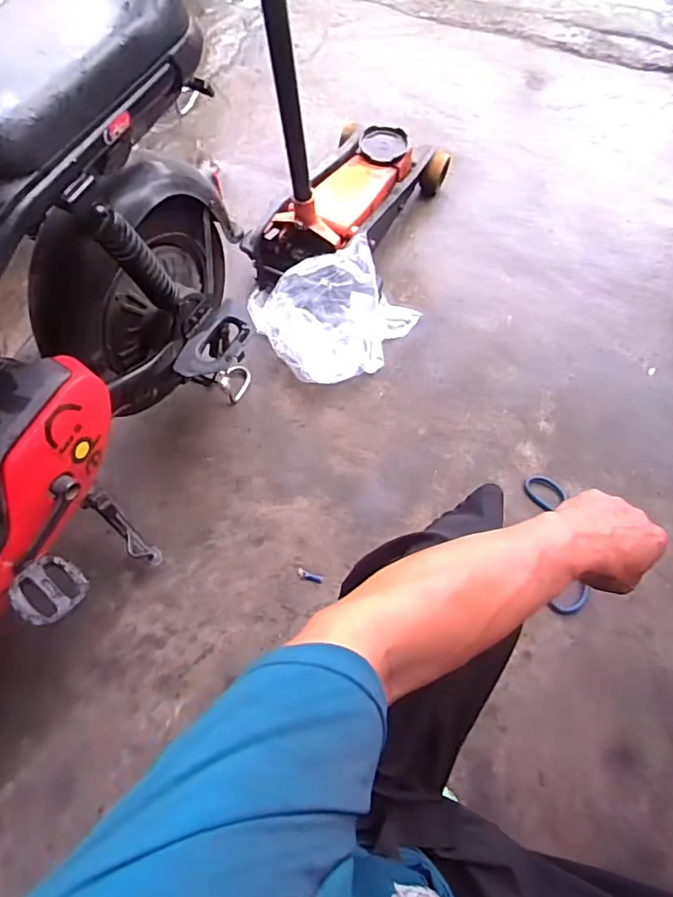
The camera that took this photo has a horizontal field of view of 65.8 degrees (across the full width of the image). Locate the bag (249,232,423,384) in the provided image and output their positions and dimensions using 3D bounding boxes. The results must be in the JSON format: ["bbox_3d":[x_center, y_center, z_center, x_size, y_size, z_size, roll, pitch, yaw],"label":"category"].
[{"bbox_3d":[-0.007,-0.269,1.034,0.350,0.172,0.241,1,65,-2],"label":"bag"}]

